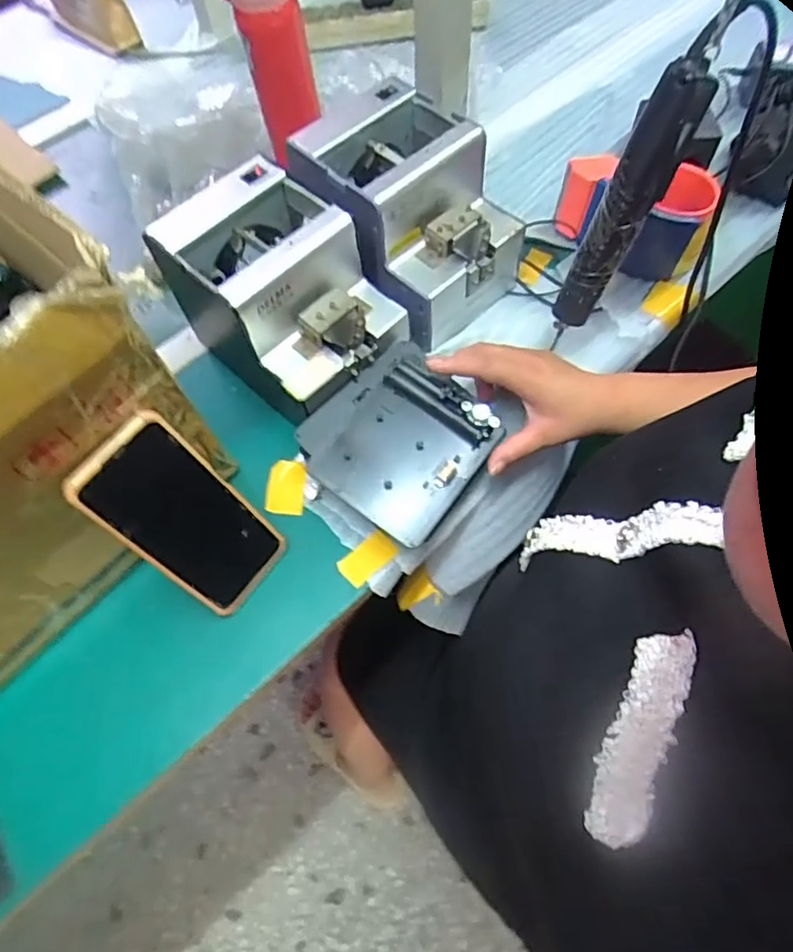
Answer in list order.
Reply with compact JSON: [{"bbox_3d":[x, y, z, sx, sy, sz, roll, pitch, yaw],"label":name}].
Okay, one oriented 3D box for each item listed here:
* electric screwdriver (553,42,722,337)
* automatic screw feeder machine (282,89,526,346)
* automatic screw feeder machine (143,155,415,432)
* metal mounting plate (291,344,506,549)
[{"bbox_3d":[0.175,-0.205,0.457,0.035,0.204,0.028,41,48,20],"label":"electric screwdriver"},{"bbox_3d":[0.013,-0.234,0.542,0.148,0.131,0.175,-40,68,-15],"label":"automatic screw feeder machine"},{"bbox_3d":[-0.096,-0.154,0.508,0.180,0.125,0.126,40,72,20],"label":"automatic screw feeder machine"},{"bbox_3d":[0.004,-0.032,0.492,0.130,0.046,0.139,36,71,19],"label":"metal mounting plate"}]

